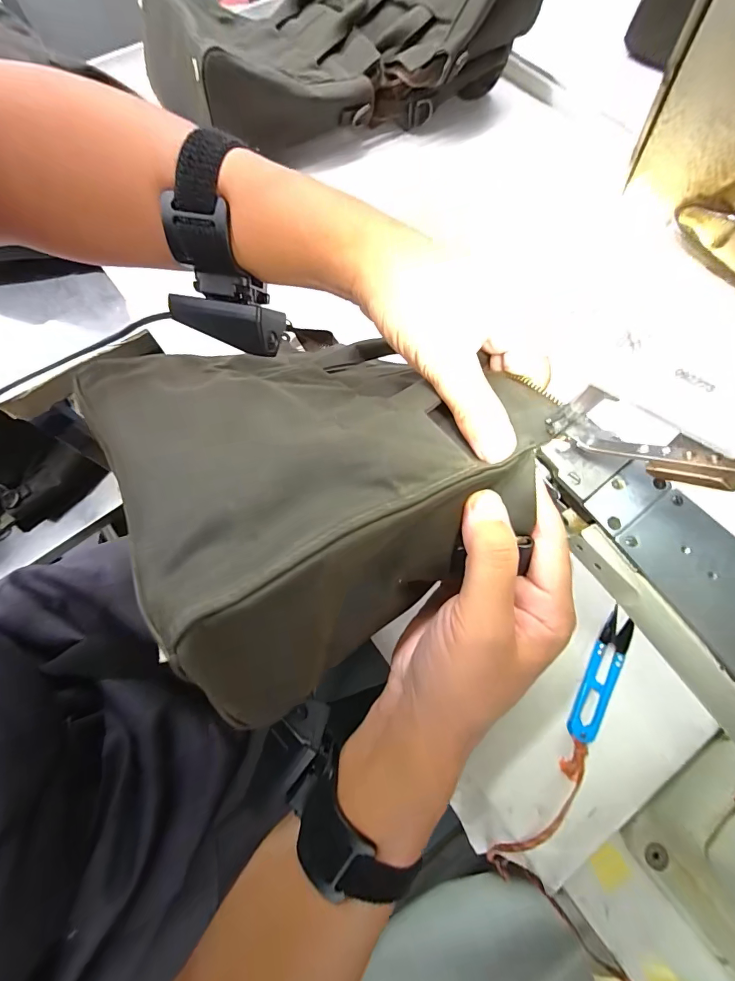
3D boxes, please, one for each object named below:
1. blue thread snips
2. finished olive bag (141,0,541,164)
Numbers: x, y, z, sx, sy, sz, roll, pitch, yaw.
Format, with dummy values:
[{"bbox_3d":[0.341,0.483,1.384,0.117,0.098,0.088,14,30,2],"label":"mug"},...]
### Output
[{"bbox_3d":[0.172,0.134,0.287,0.022,0.010,0.095,32,75,11],"label":"blue thread snips"},{"bbox_3d":[-0.037,-0.558,0.451,0.393,0.128,0.299,-31,74,-9],"label":"finished olive bag"}]

